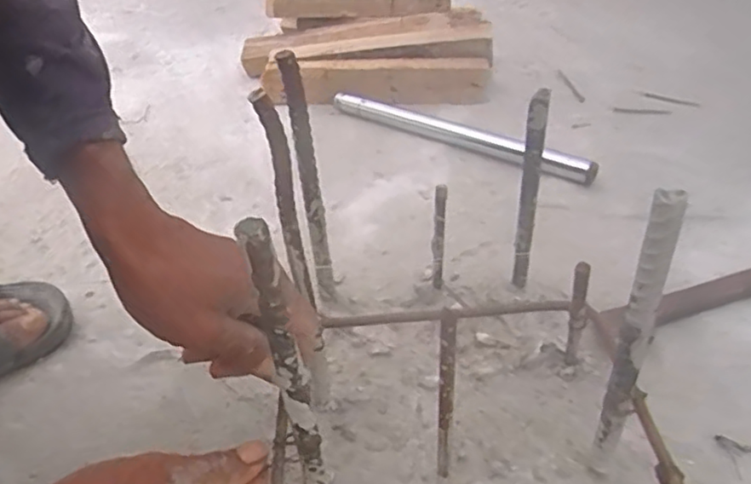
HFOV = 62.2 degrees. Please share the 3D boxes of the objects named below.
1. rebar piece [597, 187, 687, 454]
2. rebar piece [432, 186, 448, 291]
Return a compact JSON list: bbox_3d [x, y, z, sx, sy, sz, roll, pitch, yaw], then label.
[{"bbox_3d":[0.142,0.056,0.345,0.014,0.194,0.013,11,40,18],"label":"rebar piece"},{"bbox_3d":[0.055,-0.001,0.540,0.010,0.112,0.014,-5,36,-2],"label":"rebar piece"}]

